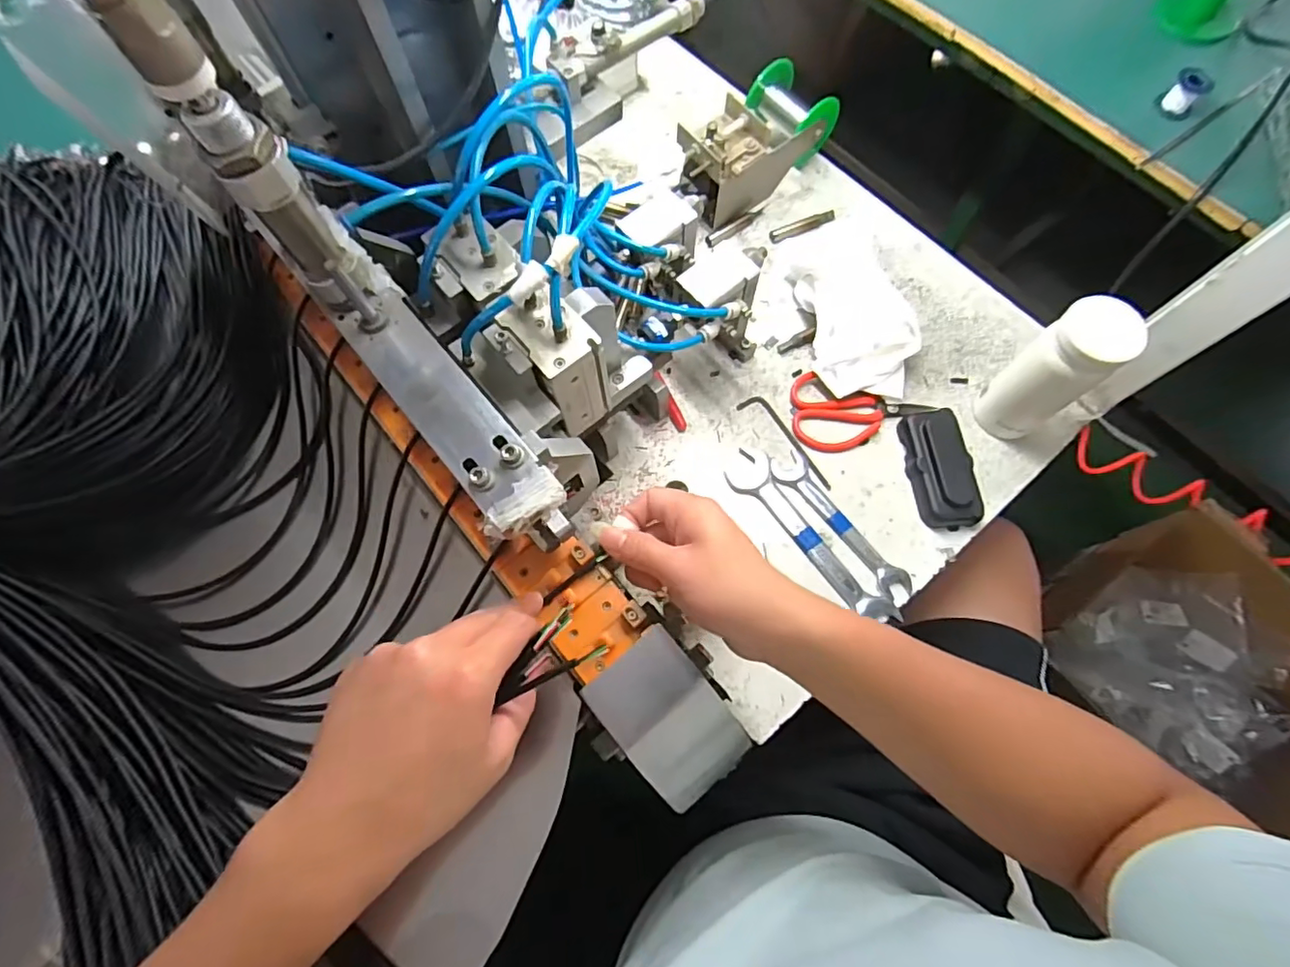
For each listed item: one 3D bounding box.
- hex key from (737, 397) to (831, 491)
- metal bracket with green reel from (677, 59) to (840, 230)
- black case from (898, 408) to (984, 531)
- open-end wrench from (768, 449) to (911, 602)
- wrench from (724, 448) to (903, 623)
[{"bbox_3d":[0.135,-0.042,0.532,0.025,0.004,0.113,-42,75,-12],"label":"hex key"},{"bbox_3d":[0.102,-0.339,0.589,0.196,0.082,0.087,-41,75,-12],"label":"metal bracket with green reel"},{"bbox_3d":[0.263,-0.015,0.508,0.053,0.023,0.105,-5,71,-1],"label":"black case"},{"bbox_3d":[0.171,0.035,0.502,0.029,0.005,0.153,-34,74,-10],"label":"open-end wrench"},{"bbox_3d":[0.145,0.045,0.503,0.039,0.005,0.187,-39,74,-12],"label":"wrench"}]

